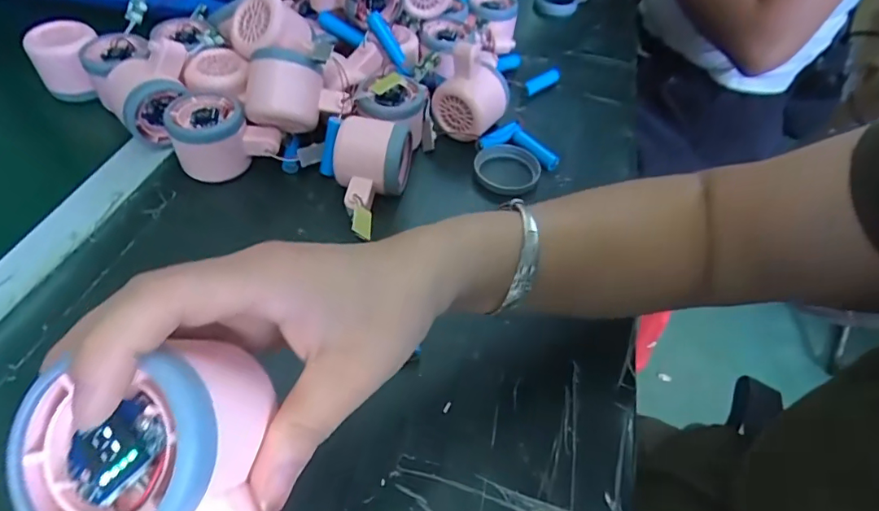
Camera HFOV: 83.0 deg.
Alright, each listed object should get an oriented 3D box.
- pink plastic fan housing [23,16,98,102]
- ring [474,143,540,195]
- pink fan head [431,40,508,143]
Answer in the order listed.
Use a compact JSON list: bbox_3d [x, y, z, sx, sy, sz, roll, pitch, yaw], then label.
[{"bbox_3d":[-0.344,-0.175,0.462,0.053,0.061,0.058,-2,50,-8],"label":"pink plastic fan housing"},{"bbox_3d":[0.060,-0.076,0.446,0.058,0.015,0.064,4,50,-3],"label":"ring"},{"bbox_3d":[0.030,-0.148,0.459,0.055,0.081,0.059,32,54,20],"label":"pink fan head"}]

